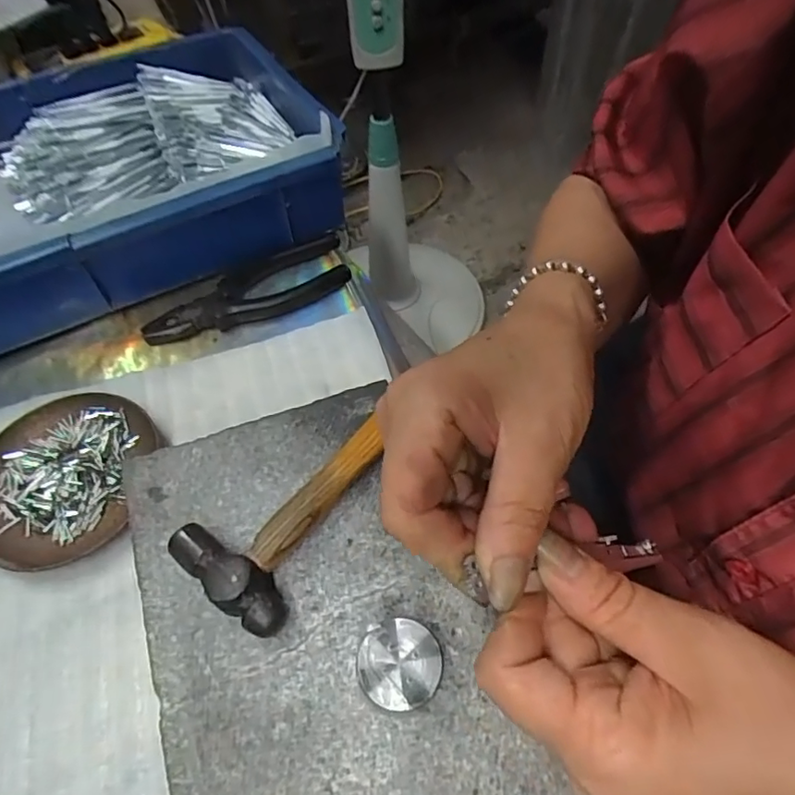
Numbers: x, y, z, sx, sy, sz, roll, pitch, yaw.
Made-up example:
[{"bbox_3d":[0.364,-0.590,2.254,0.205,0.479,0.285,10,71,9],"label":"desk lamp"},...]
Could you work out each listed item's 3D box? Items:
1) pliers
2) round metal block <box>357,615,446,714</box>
[{"bbox_3d":[-0.114,-0.080,0.427,0.161,0.013,0.053,-24,59,-12],"label":"pliers"},{"bbox_3d":[0.001,0.110,0.227,0.032,0.021,0.032,-1,57,2],"label":"round metal block"}]

